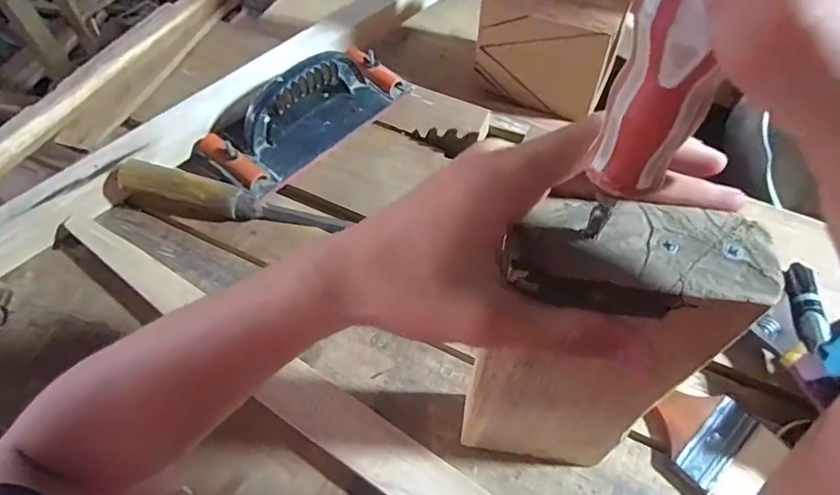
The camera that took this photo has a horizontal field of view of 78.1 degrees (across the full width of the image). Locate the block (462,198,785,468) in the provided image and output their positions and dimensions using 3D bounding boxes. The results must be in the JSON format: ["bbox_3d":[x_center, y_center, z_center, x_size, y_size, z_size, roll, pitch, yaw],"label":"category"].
[{"bbox_3d":[0.078,0.067,0.282,0.094,0.238,0.039,9,53,4],"label":"block"}]

